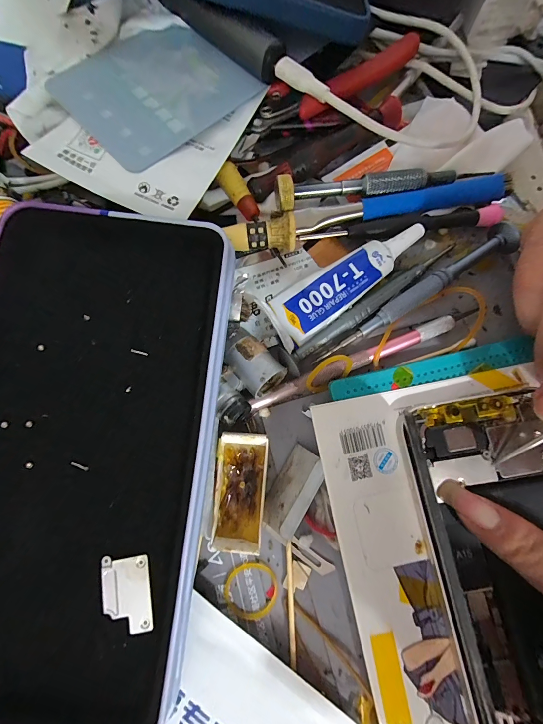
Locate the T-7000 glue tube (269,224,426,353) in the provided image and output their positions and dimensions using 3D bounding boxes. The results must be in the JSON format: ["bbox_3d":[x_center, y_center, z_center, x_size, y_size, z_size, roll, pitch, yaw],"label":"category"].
[{"bbox_3d":[0.038,-0.045,0.153,0.090,0.010,0.026,-37,80,-7],"label":"T-7000 glue tube"}]

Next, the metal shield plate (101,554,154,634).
[{"bbox_3d":[-0.052,0.084,0.107,0.017,0.004,0.024,-8,78,-1],"label":"metal shield plate"}]

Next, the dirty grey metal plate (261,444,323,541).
[{"bbox_3d":[0.010,0.060,0.140,0.018,0.006,0.038,29,79,7],"label":"dirty grey metal plate"}]

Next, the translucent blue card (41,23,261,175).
[{"bbox_3d":[-0.059,-0.144,0.156,0.089,0.006,0.069,-37,80,-7],"label":"translucent blue card"}]

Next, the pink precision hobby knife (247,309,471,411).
[{"bbox_3d":[0.047,-0.001,0.154,0.121,0.008,0.008,-23,78,-4],"label":"pink precision hobby knife"}]

